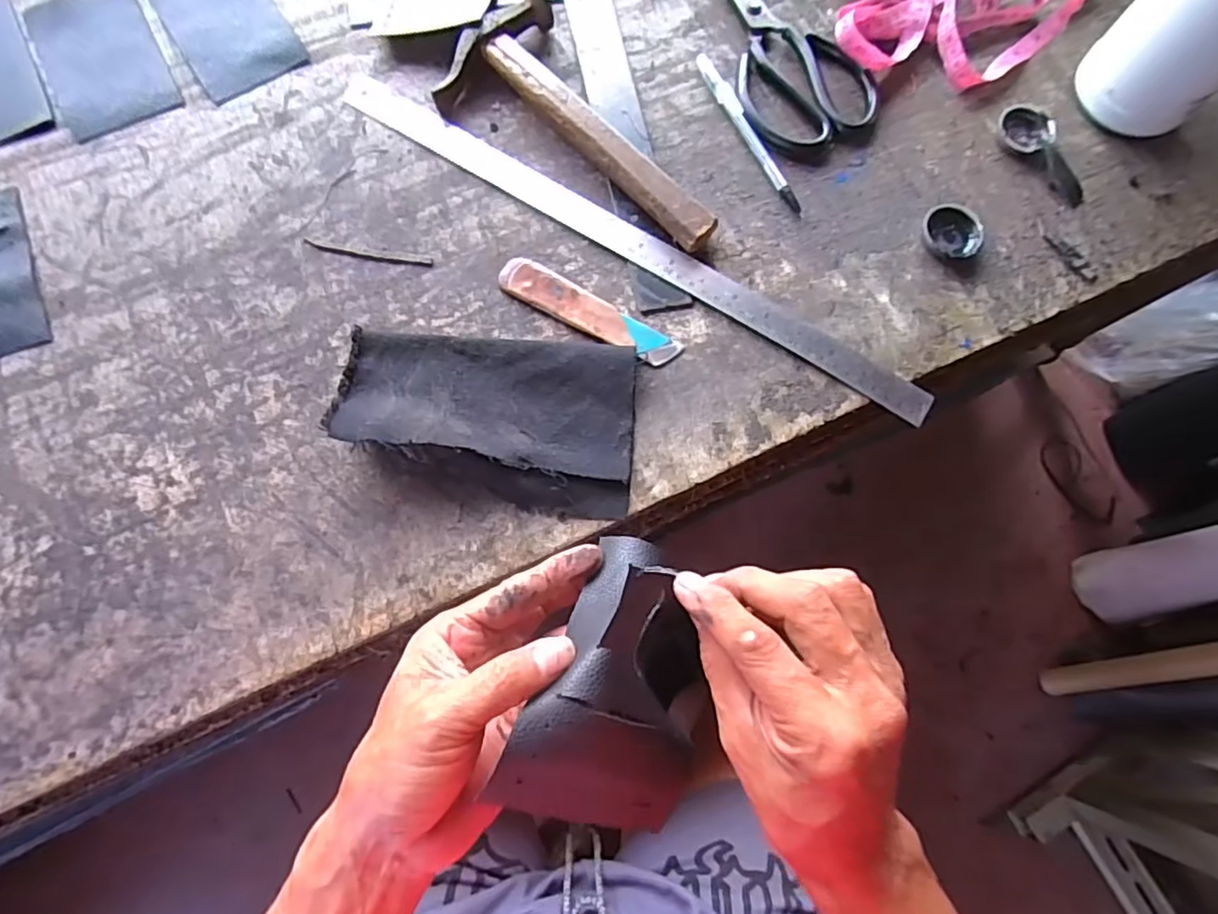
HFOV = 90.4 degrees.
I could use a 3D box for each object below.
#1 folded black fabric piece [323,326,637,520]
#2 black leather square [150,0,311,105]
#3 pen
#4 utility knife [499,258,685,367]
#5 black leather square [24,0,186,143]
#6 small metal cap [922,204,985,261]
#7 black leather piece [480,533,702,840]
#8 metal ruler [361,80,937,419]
[{"bbox_3d":[-0.076,-0.027,0.381,0.183,0.033,0.110,5,76,0],"label":"folded black fabric piece"},{"bbox_3d":[-0.296,-0.335,0.467,0.080,0.004,0.138,-32,76,-9],"label":"black leather square"},{"bbox_3d":[0.104,-0.244,0.452,0.012,0.010,0.149,-25,78,-8],"label":"pen"},{"bbox_3d":[-0.014,-0.099,0.411,0.132,0.006,0.027,29,77,5],"label":"utility knife"},{"bbox_3d":[-0.384,-0.301,0.458,0.082,0.004,0.137,-27,76,-9],"label":"black leather square"},{"bbox_3d":[0.245,-0.161,0.433,0.039,0.009,0.041,0,76,-2],"label":"small metal cap"},{"bbox_3d":[0.009,0.099,0.264,0.073,0.043,0.119,22,76,4],"label":"black leather piece"},{"bbox_3d":[0.011,-0.155,0.429,0.466,0.006,0.032,32,73,7],"label":"metal ruler"}]

